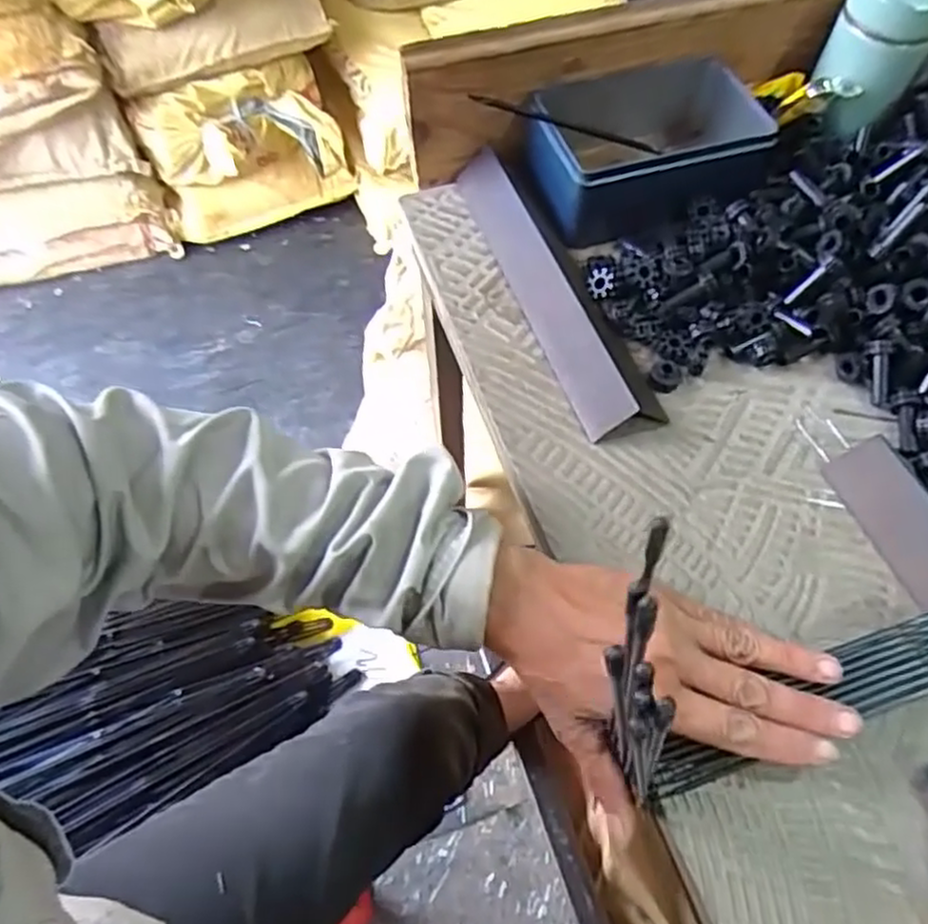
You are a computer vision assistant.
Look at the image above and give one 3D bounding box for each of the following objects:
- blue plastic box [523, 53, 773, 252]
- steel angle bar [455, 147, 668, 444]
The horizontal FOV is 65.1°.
[{"bbox_3d":[0.130,-0.218,0.500,0.172,0.057,0.105,-16,60,-8],"label":"blue plastic box"},{"bbox_3d":[0.051,-0.116,0.468,0.044,0.029,0.241,-20,61,-11],"label":"steel angle bar"}]

